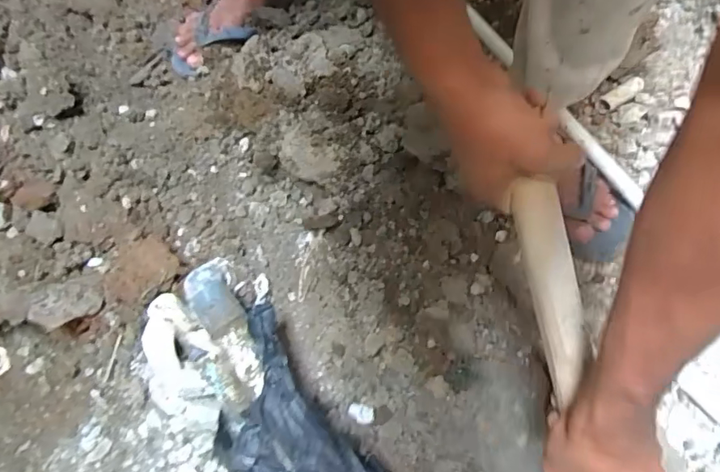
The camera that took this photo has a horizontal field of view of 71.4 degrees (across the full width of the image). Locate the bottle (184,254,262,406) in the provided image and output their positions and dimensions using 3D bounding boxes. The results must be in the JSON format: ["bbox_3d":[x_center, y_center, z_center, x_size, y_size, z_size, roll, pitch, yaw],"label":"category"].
[{"bbox_3d":[-0.172,0.115,0.615,0.075,0.055,0.197,-22,73,-8],"label":"bottle"}]

